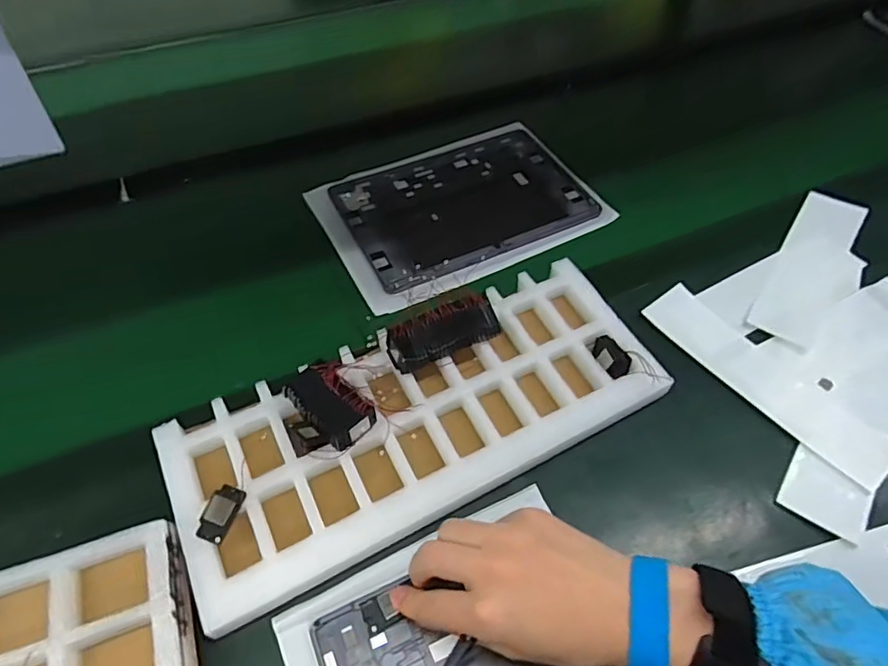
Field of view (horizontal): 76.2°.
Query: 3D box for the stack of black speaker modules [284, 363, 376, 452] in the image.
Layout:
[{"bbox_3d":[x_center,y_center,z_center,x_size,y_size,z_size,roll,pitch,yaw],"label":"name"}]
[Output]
[{"bbox_3d":[-0.083,0.055,0.422,0.041,0.029,0.065,-36,61,-24],"label":"stack of black speaker modules"}]

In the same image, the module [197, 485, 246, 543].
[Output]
[{"bbox_3d":[-0.151,0.123,0.384,0.020,0.008,0.038,15,54,11],"label":"module"}]

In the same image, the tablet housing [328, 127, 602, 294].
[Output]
[{"bbox_3d":[0.022,-0.146,0.622,0.253,0.010,0.181,-22,56,-16],"label":"tablet housing"}]

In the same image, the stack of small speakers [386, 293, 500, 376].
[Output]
[{"bbox_3d":[0.000,0.003,0.460,0.089,0.030,0.038,-22,56,-16],"label":"stack of small speakers"}]

